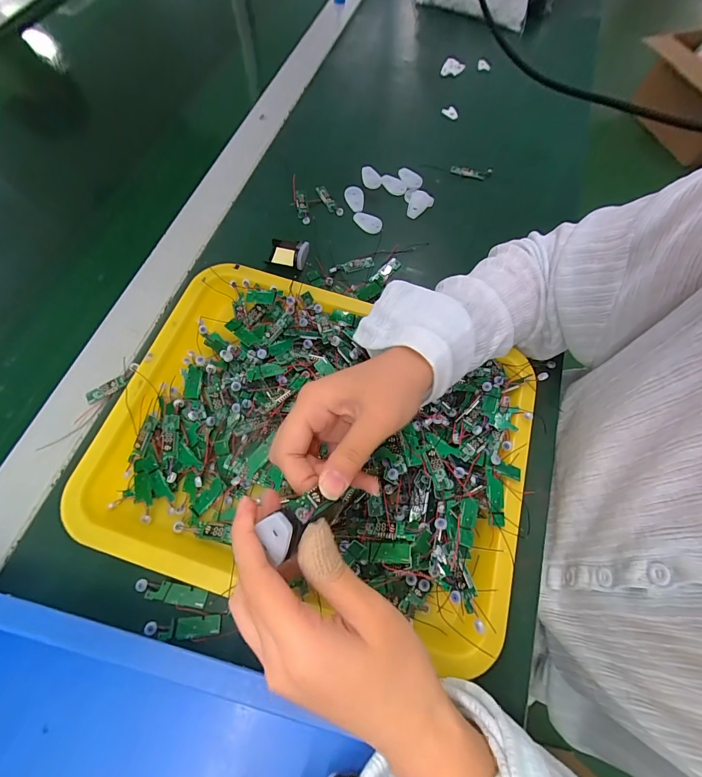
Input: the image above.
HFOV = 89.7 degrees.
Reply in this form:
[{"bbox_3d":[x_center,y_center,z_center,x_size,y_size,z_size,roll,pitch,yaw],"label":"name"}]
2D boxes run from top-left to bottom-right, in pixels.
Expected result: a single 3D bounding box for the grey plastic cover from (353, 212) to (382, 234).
[{"bbox_3d":[0.020,-0.196,0.416,0.037,0.008,0.018,33,70,10],"label":"grey plastic cover"}]

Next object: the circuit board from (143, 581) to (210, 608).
[{"bbox_3d":[-0.130,0.154,0.264,0.042,0.005,0.013,12,66,-6],"label":"circuit board"}]

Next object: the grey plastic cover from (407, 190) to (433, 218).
[{"bbox_3d":[0.083,-0.225,0.430,0.027,0.013,0.039,26,69,7],"label":"grey plastic cover"}]

